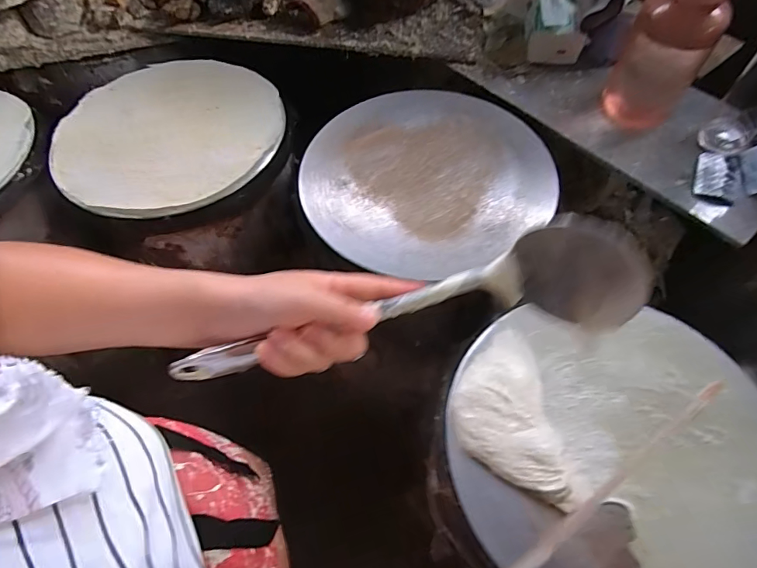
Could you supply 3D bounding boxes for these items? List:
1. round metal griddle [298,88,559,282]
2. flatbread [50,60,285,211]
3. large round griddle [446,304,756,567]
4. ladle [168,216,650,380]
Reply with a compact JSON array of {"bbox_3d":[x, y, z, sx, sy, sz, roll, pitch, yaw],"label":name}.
[{"bbox_3d":[0.073,-0.169,0.644,0.367,0.021,0.344,0,60,0],"label":"round metal griddle"},{"bbox_3d":[-0.339,-0.261,0.716,0.346,0.015,0.350,0,60,0],"label":"flatbread"},{"bbox_3d":[0.267,0.186,0.474,0.360,0.028,0.328,0,60,0],"label":"large round griddle"},{"bbox_3d":[0.021,0.024,0.303,0.329,0.090,0.061,-13,61,-3],"label":"ladle"}]

